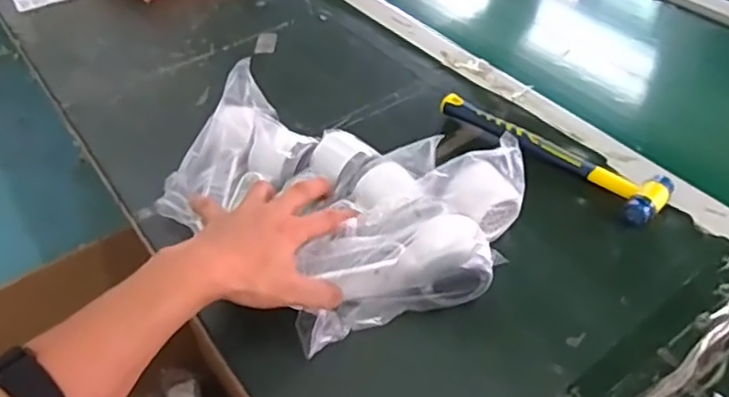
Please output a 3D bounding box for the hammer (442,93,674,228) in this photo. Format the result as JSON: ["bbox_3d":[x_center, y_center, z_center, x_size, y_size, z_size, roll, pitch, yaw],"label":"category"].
[{"bbox_3d":[0.182,-0.051,0.628,0.242,0.028,0.058,33,56,32],"label":"hammer"}]

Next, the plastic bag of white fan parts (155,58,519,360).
[{"bbox_3d":[-0.034,0.009,0.543,0.304,0.076,0.199,15,51,20],"label":"plastic bag of white fan parts"}]

